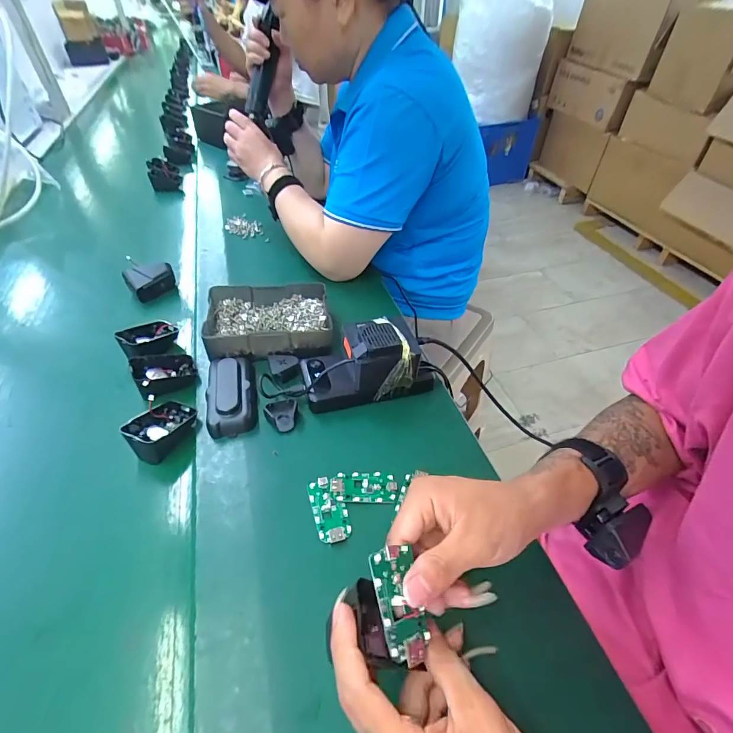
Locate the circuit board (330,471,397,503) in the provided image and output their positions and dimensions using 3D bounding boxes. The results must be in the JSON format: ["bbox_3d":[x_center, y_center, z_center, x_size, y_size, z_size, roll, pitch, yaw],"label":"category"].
[{"bbox_3d":[-0.002,0.117,0.382,0.063,0.004,0.031,-1,45,1],"label":"circuit board"}]

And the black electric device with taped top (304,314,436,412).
[{"bbox_3d":[0.002,-0.007,0.455,0.152,0.081,0.072,-11,46,-10],"label":"black electric device with taped top"}]

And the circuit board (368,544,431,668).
[{"bbox_3d":[0.022,0.145,0.241,0.030,0.007,0.062,-4,73,-31],"label":"circuit board"}]

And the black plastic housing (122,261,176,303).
[{"bbox_3d":[-0.329,-0.131,0.599,0.065,0.045,0.030,-26,50,-23],"label":"black plastic housing"}]

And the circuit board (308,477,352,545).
[{"bbox_3d":[-0.035,0.133,0.365,0.030,0.004,0.062,-15,46,-13],"label":"circuit board"}]

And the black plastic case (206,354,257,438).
[{"bbox_3d":[-0.154,0.027,0.449,0.050,0.029,0.107,-11,46,-9],"label":"black plastic case"}]

